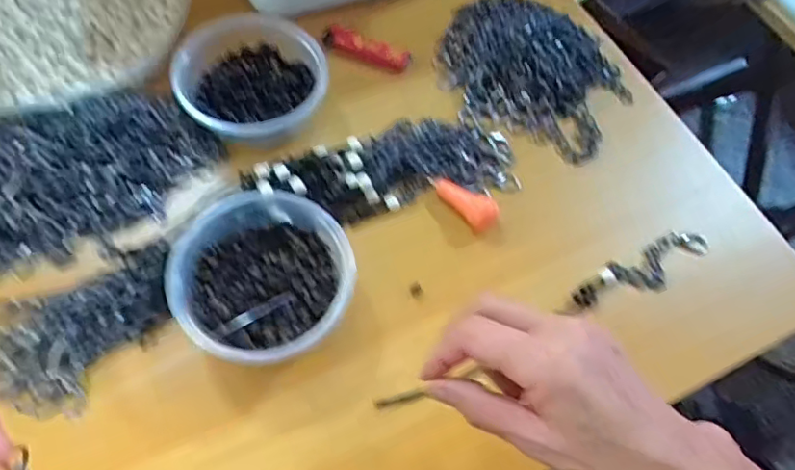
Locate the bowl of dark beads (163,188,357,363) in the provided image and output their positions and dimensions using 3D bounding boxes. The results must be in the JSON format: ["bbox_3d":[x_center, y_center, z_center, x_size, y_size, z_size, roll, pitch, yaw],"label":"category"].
[{"bbox_3d":[-0.087,0.028,0.379,0.110,0.044,0.117,-19,65,-13],"label":"bowl of dark beads"}]

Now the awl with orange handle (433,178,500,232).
[{"bbox_3d":[0.052,-0.026,0.438,0.021,0.017,0.054,-36,70,-21],"label":"awl with orange handle"}]

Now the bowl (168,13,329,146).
[{"bbox_3d":[-0.112,-0.124,0.457,0.107,0.048,0.116,2,62,-3],"label":"bowl"}]

